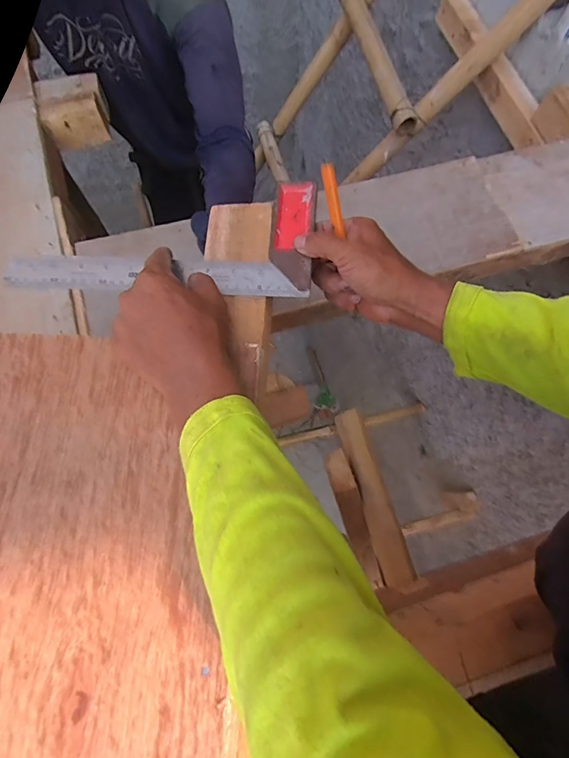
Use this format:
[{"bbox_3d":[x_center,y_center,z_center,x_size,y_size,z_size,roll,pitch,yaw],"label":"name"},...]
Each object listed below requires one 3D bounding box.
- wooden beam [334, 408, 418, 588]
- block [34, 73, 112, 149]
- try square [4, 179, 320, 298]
[{"bbox_3d":[0.146,0.184,0.641,0.052,0.042,0.275,-16,75,-7],"label":"wooden beam"},{"bbox_3d":[-0.411,-0.525,0.775,0.123,0.068,0.119,-12,75,-6],"label":"block"},{"bbox_3d":[-0.121,-0.129,0.384,0.301,0.011,0.118,-3,74,5],"label":"try square"}]

